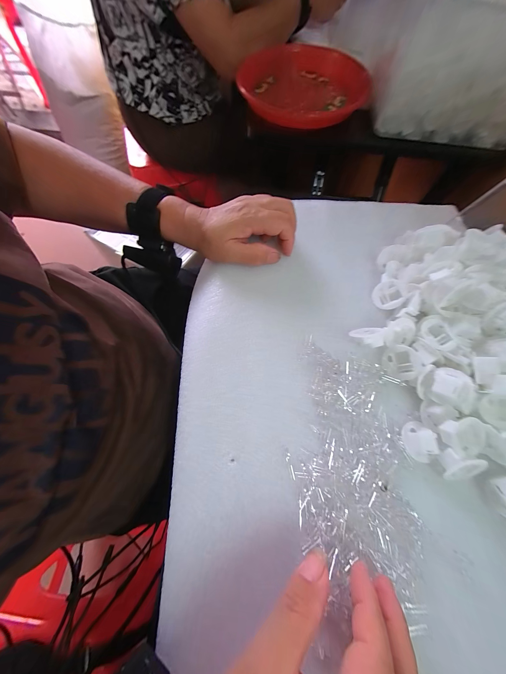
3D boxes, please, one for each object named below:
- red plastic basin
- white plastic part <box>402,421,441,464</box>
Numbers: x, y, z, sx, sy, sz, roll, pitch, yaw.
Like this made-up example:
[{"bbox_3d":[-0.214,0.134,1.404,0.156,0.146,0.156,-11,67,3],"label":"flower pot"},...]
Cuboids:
[{"bbox_3d":[0.091,-0.457,0.418,0.202,0.068,0.215,1,68,-3],"label":"red plastic basin"},{"bbox_3d":[0.145,0.090,0.192,0.025,0.013,0.031,4,68,-2],"label":"white plastic part"}]

